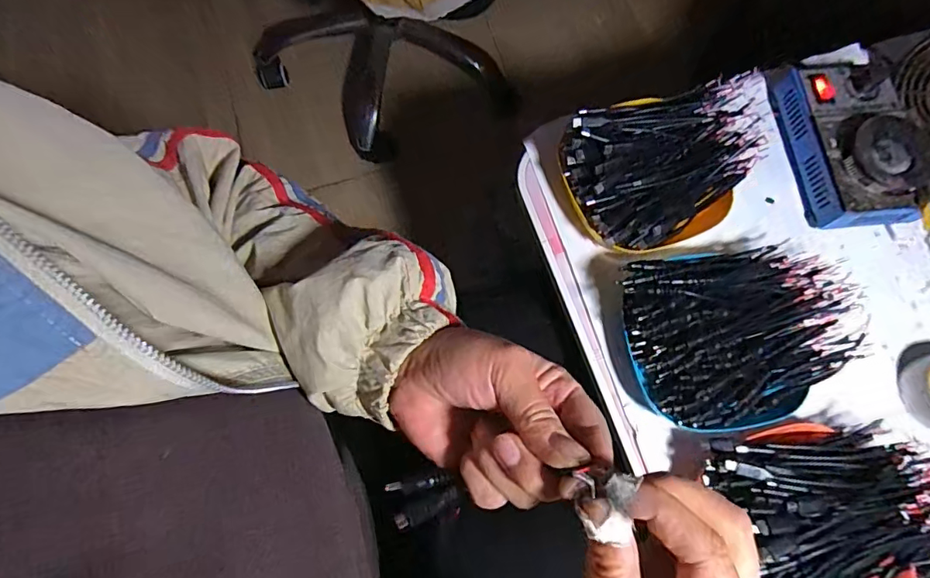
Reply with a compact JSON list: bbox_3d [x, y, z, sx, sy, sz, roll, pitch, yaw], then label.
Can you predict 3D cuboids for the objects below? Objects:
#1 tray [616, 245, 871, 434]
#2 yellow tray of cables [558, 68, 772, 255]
[{"bbox_3d":[0.218,0.036,0.397,0.177,0.061,0.130,-8,73,-3],"label":"tray"},{"bbox_3d":[0.177,-0.107,0.443,0.179,0.056,0.129,-19,74,-6],"label":"yellow tray of cables"}]

